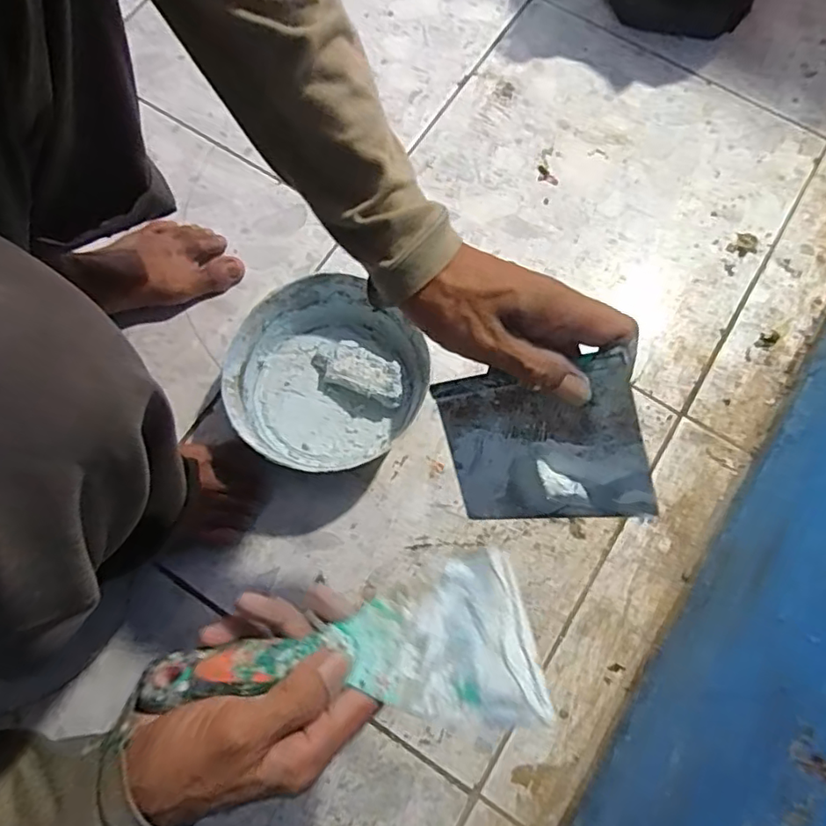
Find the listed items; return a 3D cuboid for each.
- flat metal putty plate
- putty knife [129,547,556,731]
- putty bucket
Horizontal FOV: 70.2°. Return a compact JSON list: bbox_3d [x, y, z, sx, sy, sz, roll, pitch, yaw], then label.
[{"bbox_3d":[0.069,0.020,0.331,0.116,0.011,0.089,-9,99,37],"label":"flat metal putty plate"},{"bbox_3d":[-0.035,0.135,0.306,0.196,0.027,0.089,-9,47,-10],"label":"putty knife"},{"bbox_3d":[-0.084,-0.033,0.563,0.177,0.067,0.163,0,74,-1],"label":"putty bucket"}]

